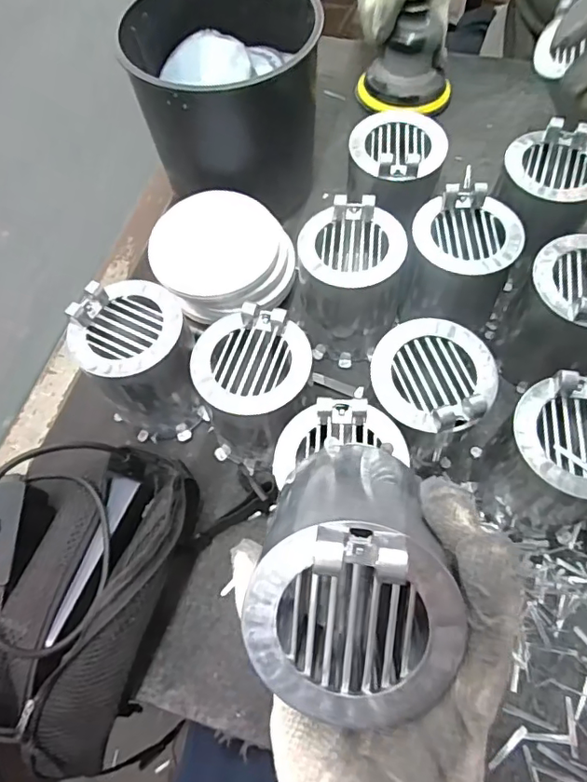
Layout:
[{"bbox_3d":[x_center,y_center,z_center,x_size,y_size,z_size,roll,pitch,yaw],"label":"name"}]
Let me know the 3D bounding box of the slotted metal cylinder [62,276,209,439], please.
[{"bbox_3d":[-0.121,-0.020,0.442,0.085,0.123,0.092,-24,64,-8],"label":"slotted metal cylinder"}]

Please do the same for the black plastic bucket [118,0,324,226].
[{"bbox_3d":[-0.062,-0.292,0.534,0.167,0.154,0.186,-19,64,-6],"label":"black plastic bucket"}]

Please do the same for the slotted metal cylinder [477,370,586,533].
[{"bbox_3d":[0.191,0.052,0.387,0.083,0.124,0.084,-1,63,3],"label":"slotted metal cylinder"}]

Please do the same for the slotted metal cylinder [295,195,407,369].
[{"bbox_3d":[0.050,-0.092,0.467,0.087,0.114,0.089,3,64,5],"label":"slotted metal cylinder"}]

